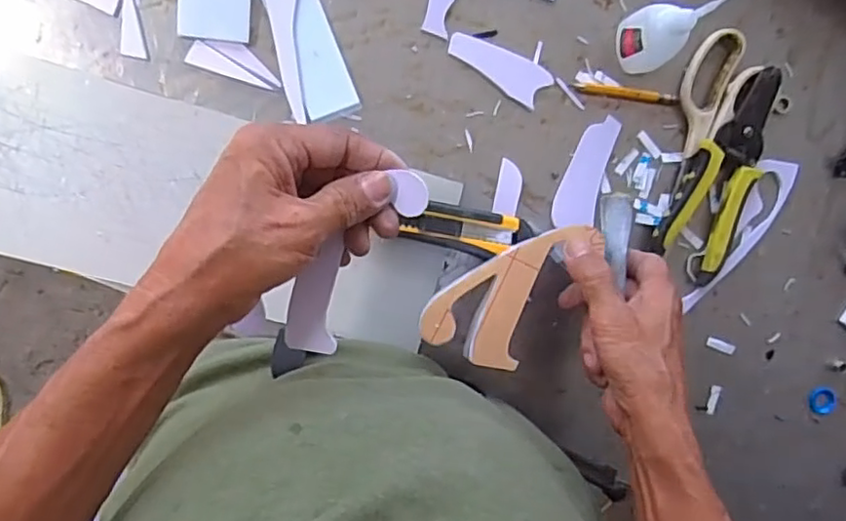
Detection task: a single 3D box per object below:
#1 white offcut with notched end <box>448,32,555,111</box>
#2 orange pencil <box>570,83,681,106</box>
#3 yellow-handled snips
[{"bbox_3d":[0.059,-0.149,0.485,0.081,0.005,0.030,31,90,-9],"label":"white offcut with notched end"},{"bbox_3d":[0.162,-0.131,0.501,0.088,0.007,0.009,5,94,-8],"label":"orange pencil"},{"bbox_3d":[0.245,-0.070,0.511,0.063,0.019,0.165,26,90,-9],"label":"yellow-handled snips"}]

